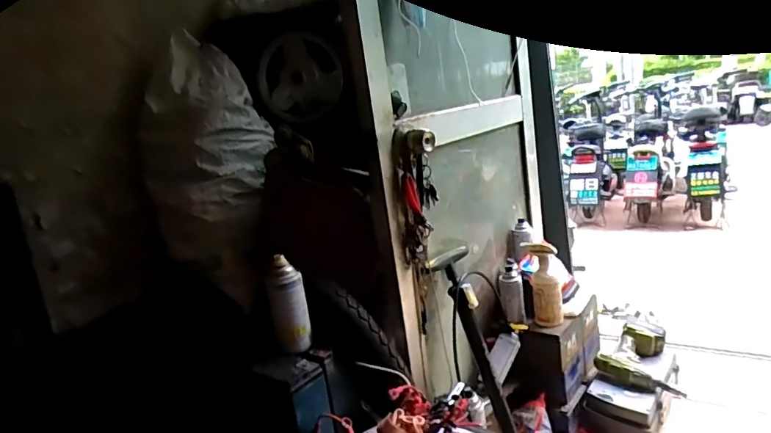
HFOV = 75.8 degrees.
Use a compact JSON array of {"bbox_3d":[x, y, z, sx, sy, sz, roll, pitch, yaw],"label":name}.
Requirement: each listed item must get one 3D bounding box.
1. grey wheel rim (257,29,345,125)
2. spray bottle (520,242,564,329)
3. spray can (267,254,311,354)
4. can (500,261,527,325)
[{"bbox_3d":[-0.259,-0.428,1.523,0.248,0.254,0.079,-9,13,0],"label":"grey wheel rim"},{"bbox_3d":[0.415,0.178,1.310,0.091,0.206,0.064,-1,15,32],"label":"spray bottle"},{"bbox_3d":[-0.176,0.158,0.903,0.063,0.161,0.063,-11,13,-12],"label":"spray can"},{"bbox_3d":[0.350,0.213,1.379,0.058,0.169,0.053,-6,-11,-1],"label":"can"}]

